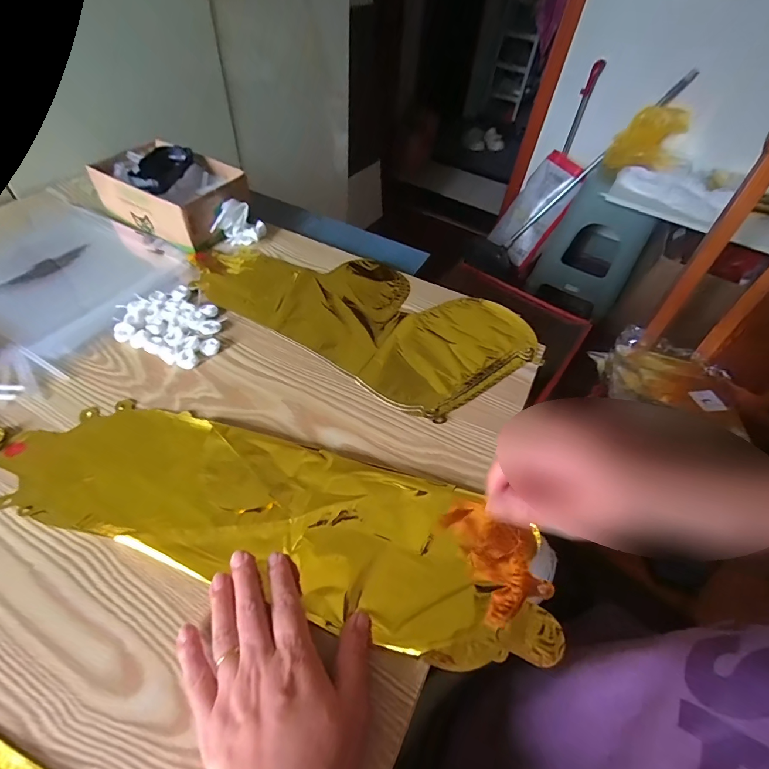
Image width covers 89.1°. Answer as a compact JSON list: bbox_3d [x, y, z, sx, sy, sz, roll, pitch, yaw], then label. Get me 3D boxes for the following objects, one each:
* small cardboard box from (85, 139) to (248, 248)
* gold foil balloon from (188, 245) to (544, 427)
[{"bbox_3d":[-0.309,-0.281,0.570,0.194,0.082,0.126,26,53,16],"label":"small cardboard box"},{"bbox_3d":[-0.038,-0.102,0.495,0.425,0.012,0.200,28,54,17],"label":"gold foil balloon"}]

